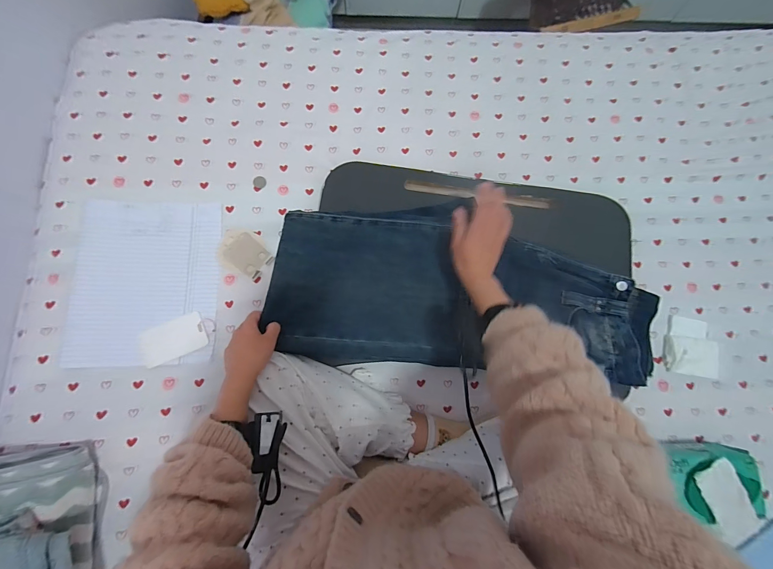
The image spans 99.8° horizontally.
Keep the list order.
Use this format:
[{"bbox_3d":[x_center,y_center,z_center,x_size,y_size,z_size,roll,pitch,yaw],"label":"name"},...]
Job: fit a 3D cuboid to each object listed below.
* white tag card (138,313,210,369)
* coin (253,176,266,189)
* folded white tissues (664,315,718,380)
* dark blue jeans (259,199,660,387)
[{"bbox_3d":[-0.370,0.094,0.567,0.103,0.004,0.064,-23,84,-12],"label":"white tag card"},{"bbox_3d":[-0.252,-0.203,0.648,0.025,0.004,0.025,1,84,-10],"label":"coin"},{"bbox_3d":[0.566,0.115,0.602,0.092,0.017,0.103,12,78,1],"label":"folded white tissues"},{"bbox_3d":[0.129,0.010,0.567,0.653,0.040,0.274,6,75,0],"label":"dark blue jeans"}]

